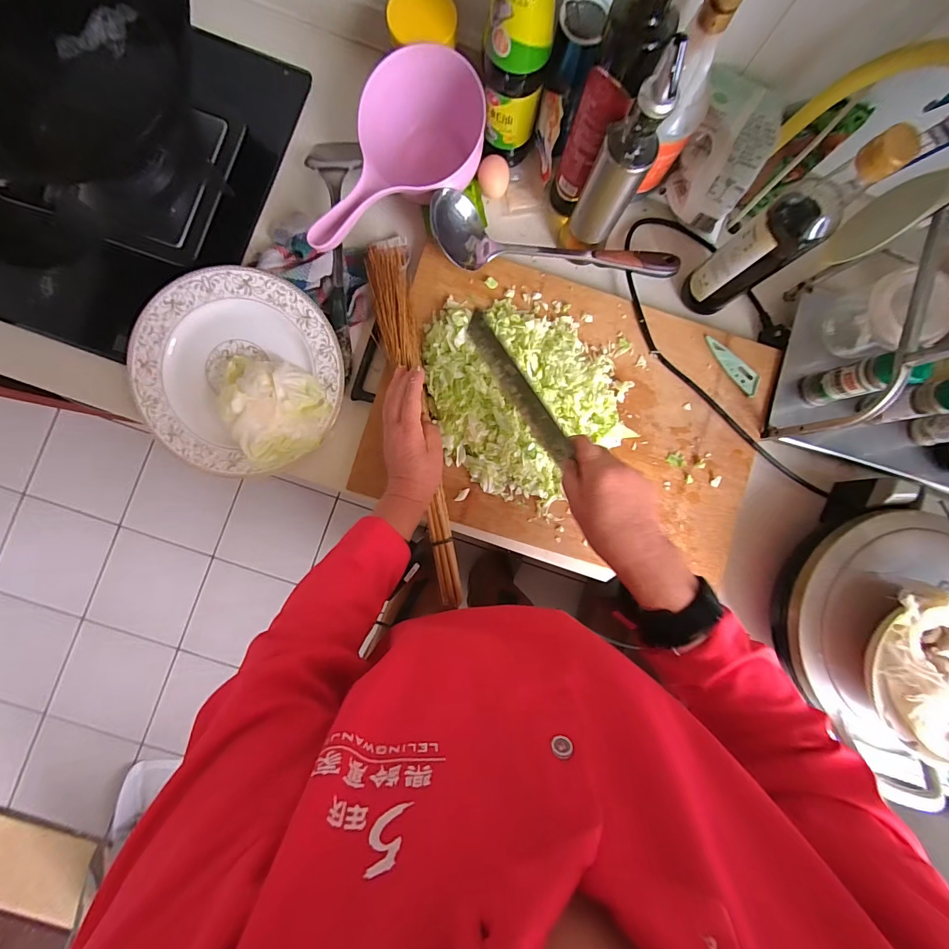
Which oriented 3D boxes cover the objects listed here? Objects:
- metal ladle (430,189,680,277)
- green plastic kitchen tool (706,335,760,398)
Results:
[{"bbox_3d":[0.104,-0.300,0.518,0.314,0.080,0.089,-2,88,-4],"label":"metal ladle"},{"bbox_3d":[0.337,-0.144,0.525,0.031,0.006,0.093,-41,91,-4],"label":"green plastic kitchen tool"}]

